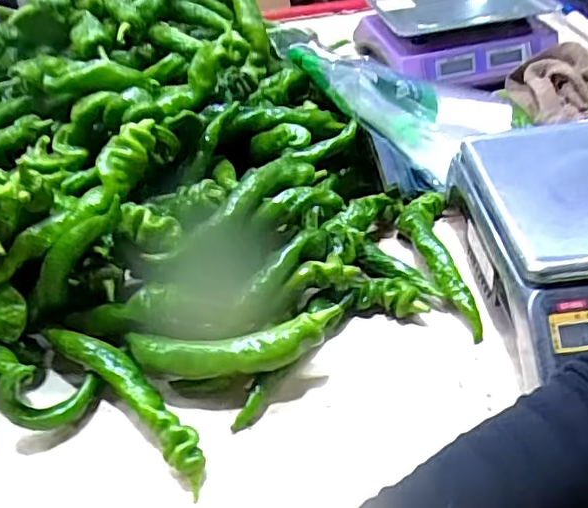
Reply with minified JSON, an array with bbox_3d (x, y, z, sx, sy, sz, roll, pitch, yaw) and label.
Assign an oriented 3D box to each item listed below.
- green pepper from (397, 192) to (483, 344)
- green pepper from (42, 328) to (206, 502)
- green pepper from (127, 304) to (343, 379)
[{"bbox_3d":[0.154,0.002,0.647,0.060,0.044,0.217,-4,39,3],"label":"green pepper"},{"bbox_3d":[-0.145,0.128,0.533,0.202,0.063,0.040,28,50,34],"label":"green pepper"},{"bbox_3d":[-0.058,0.081,0.536,0.199,0.031,0.054,-4,39,3],"label":"green pepper"}]

